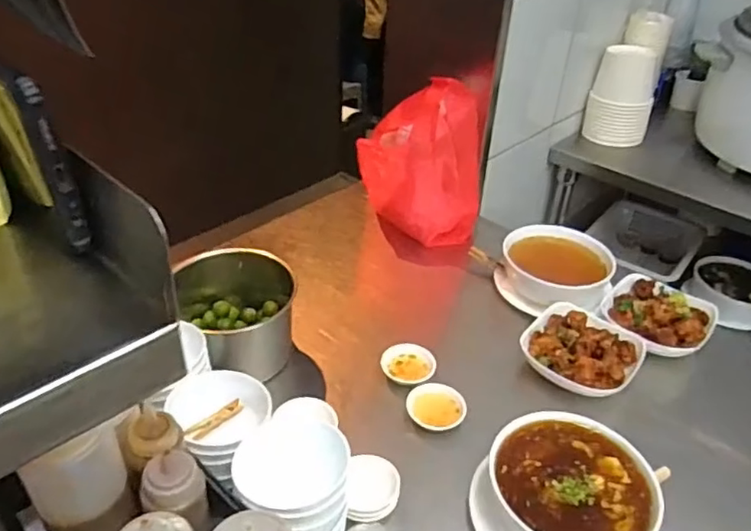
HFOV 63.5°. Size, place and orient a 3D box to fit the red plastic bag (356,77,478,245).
[{"bbox_3d":[0.083,-0.185,1.068,0.209,0.262,0.106,14,37,14],"label":"red plastic bag"}]

